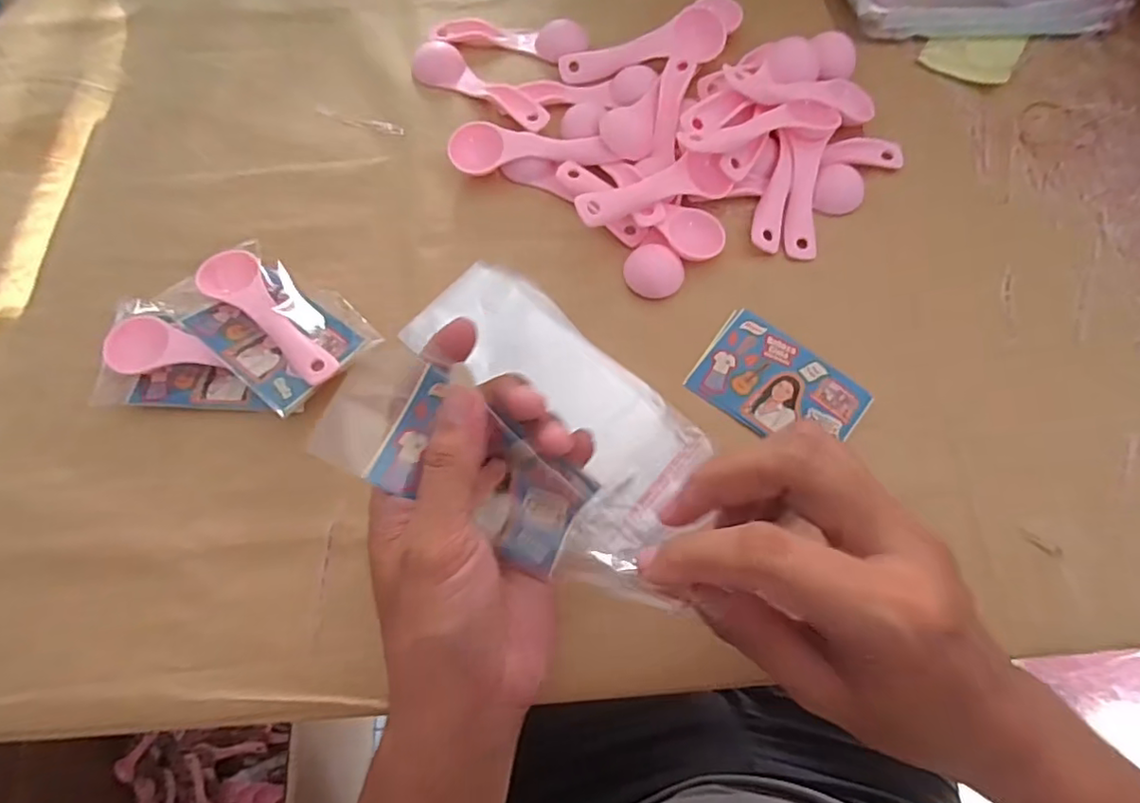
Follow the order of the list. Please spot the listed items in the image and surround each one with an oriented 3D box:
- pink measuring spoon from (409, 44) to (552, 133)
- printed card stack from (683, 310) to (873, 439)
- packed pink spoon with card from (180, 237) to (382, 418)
[{"bbox_3d":[-0.060,-0.215,0.412,0.111,0.013,0.031,31,73,11],"label":"pink measuring spoon"},{"bbox_3d":[0.120,-0.008,0.347,0.091,0.004,0.061,36,74,13],"label":"printed card stack"},{"bbox_3d":[-0.173,-0.046,0.354,0.105,0.017,0.071,38,75,13],"label":"packed pink spoon with card"}]

